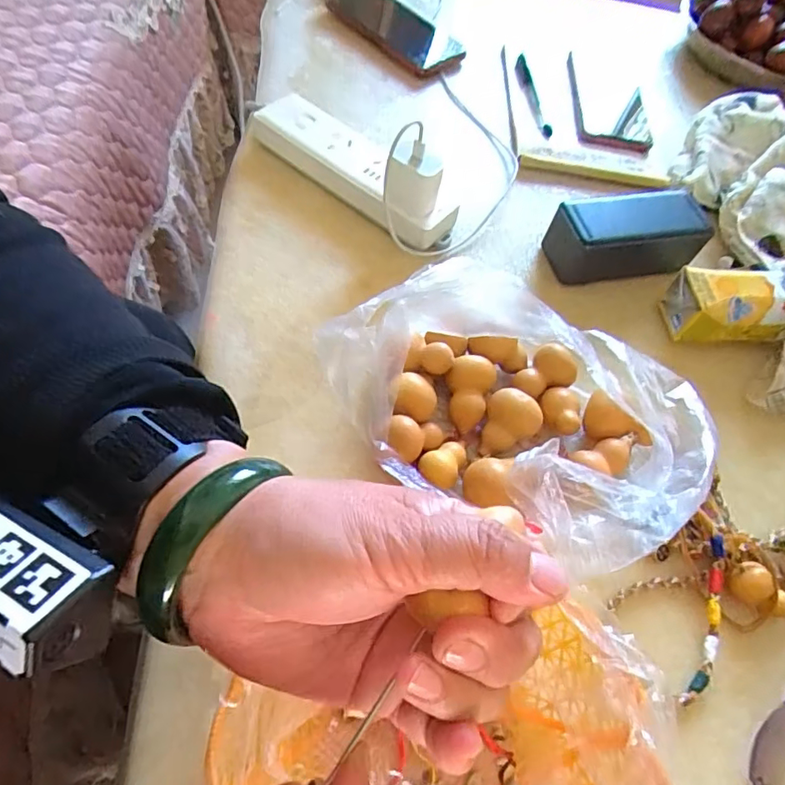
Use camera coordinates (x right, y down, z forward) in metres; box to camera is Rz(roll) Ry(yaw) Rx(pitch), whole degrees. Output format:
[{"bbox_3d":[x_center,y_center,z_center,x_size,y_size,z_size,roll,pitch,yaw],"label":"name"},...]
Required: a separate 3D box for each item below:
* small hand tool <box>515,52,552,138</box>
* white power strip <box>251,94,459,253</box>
[{"bbox_3d":[0.154,-0.327,0.610,0.017,0.014,0.143,2,61,-7],"label":"small hand tool"},{"bbox_3d":[-0.032,-0.195,0.492,0.209,0.032,0.054,40,63,14],"label":"white power strip"}]

